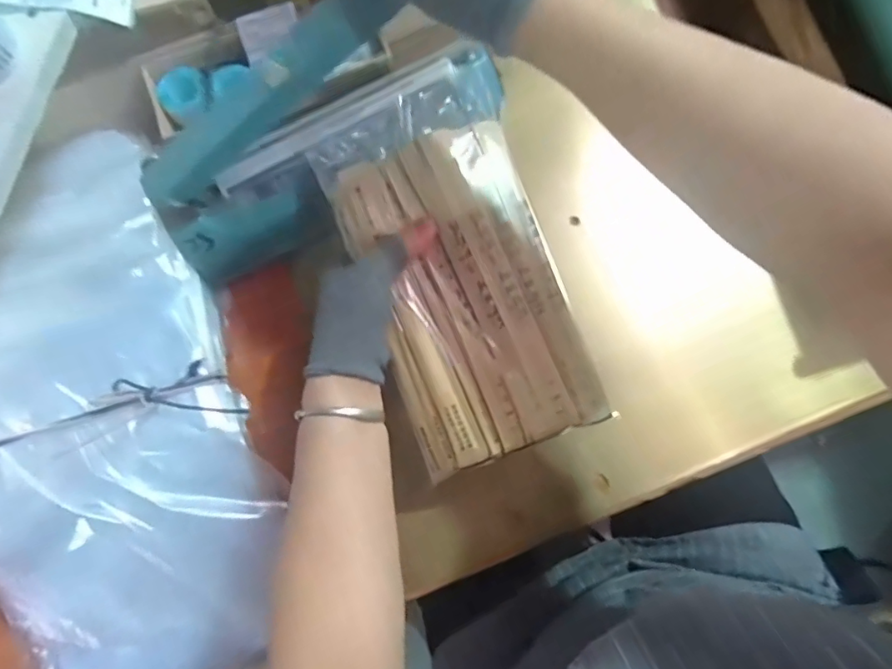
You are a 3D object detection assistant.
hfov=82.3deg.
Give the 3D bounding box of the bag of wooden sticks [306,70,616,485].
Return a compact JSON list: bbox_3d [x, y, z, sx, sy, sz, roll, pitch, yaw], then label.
[{"bbox_3d":[0.008,-0.048,0.376,0.140,0.045,0.277,-21,87,-4],"label":"bag of wooden sticks"}]

